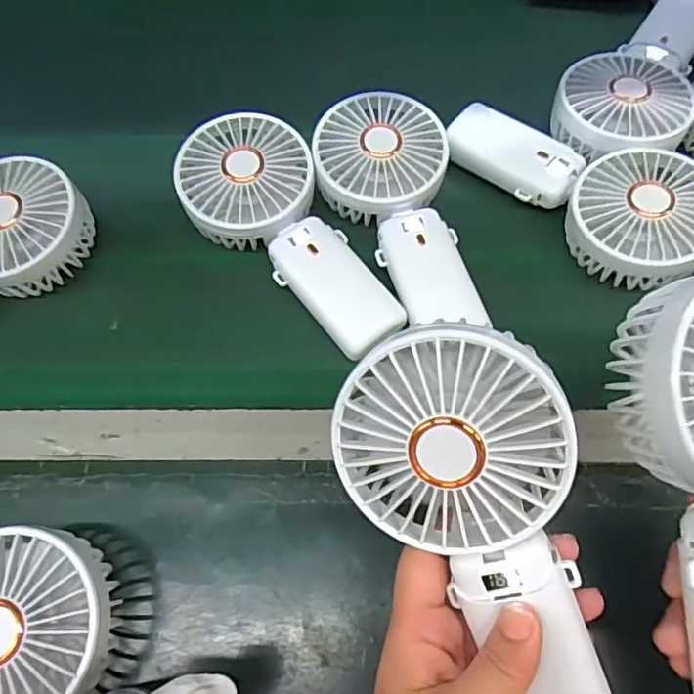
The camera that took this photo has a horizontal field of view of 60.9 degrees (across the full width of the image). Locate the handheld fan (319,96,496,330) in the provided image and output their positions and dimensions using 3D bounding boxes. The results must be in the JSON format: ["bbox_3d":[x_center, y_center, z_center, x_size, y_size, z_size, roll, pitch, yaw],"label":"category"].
[{"bbox_3d":[0.035,-0.086,0.385,0.083,0.032,0.166,-18,76,-6],"label":"handheld fan"}]

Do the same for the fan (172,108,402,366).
[{"bbox_3d":[-0.037,-0.071,0.380,0.081,0.033,0.181,-36,79,-15],"label":"fan"}]

